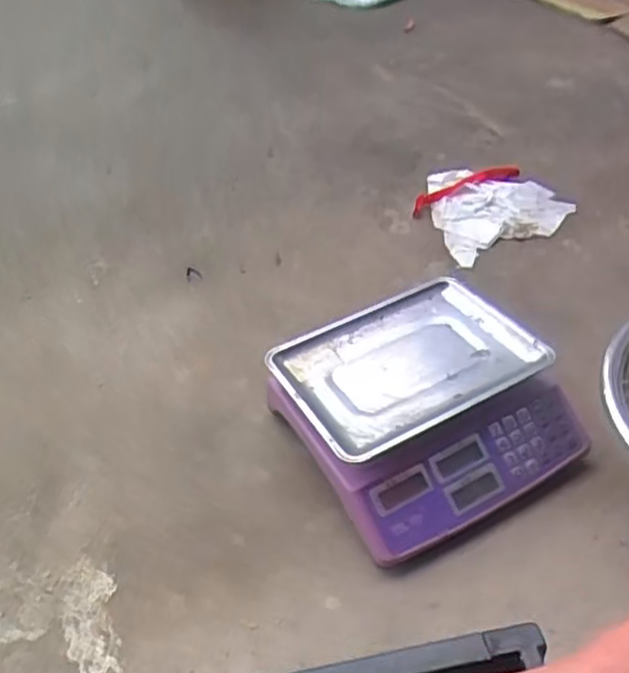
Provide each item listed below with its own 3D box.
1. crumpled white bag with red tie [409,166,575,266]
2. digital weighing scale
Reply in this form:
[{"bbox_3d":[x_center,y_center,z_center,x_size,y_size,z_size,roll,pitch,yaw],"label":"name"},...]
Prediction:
[{"bbox_3d":[0.326,-0.246,1.312,0.262,0.070,0.263,-19,46,-13],"label":"crumpled white bag with red tie"},{"bbox_3d":[0.126,0.072,0.804,0.289,0.086,0.285,-25,45,-19],"label":"digital weighing scale"}]

